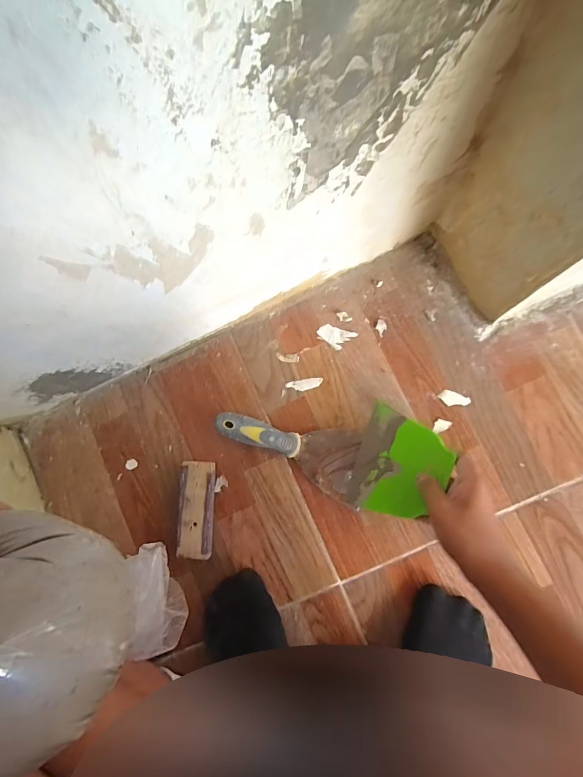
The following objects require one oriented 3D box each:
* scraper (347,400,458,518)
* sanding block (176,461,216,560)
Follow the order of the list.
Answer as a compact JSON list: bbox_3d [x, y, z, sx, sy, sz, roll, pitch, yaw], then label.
[{"bbox_3d":[0.127,0.090,0.441,0.104,0.005,0.123,15,89,33],"label":"scraper"},{"bbox_3d":[-0.120,0.154,0.487,0.043,0.024,0.118,0,84,6],"label":"sanding block"}]

